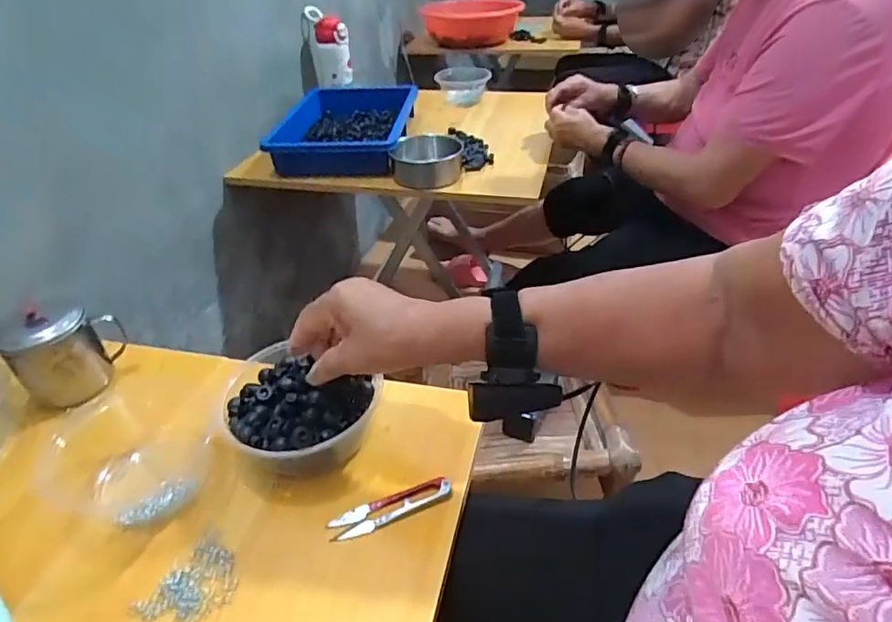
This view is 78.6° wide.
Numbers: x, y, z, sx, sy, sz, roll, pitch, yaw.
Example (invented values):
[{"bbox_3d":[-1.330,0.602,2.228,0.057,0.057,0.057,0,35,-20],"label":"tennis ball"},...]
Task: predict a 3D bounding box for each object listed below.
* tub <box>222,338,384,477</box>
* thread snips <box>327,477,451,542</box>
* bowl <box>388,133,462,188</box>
[{"bbox_3d":[-0.137,0.096,0.491,0.135,0.062,0.113,11,40,18],"label":"tub"},{"bbox_3d":[-0.045,0.159,0.447,0.100,0.011,0.026,-19,40,-18],"label":"thread snips"},{"bbox_3d":[-0.033,-0.270,0.979,0.125,0.053,0.110,-1,38,5],"label":"bowl"}]

